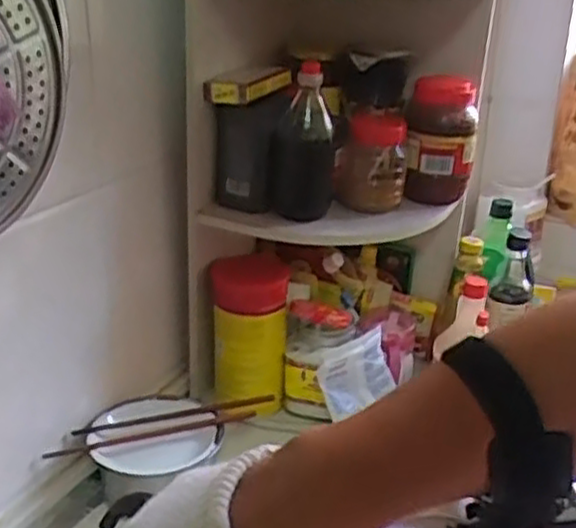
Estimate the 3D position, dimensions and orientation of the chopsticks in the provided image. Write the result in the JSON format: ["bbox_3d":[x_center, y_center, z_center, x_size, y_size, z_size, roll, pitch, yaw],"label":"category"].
[{"bbox_3d":[-0.145,0.186,0.888,0.272,0.012,0.051,-9,25,-23],"label":"chopsticks"}]

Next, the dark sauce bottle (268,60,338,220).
[{"bbox_3d":[0.017,-0.143,0.908,0.080,0.176,0.067,3,23,4],"label":"dark sauce bottle"}]

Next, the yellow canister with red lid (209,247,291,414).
[{"bbox_3d":[-0.050,0.087,1.025,0.096,0.198,0.101,3,23,4],"label":"yellow canister with red lid"}]

